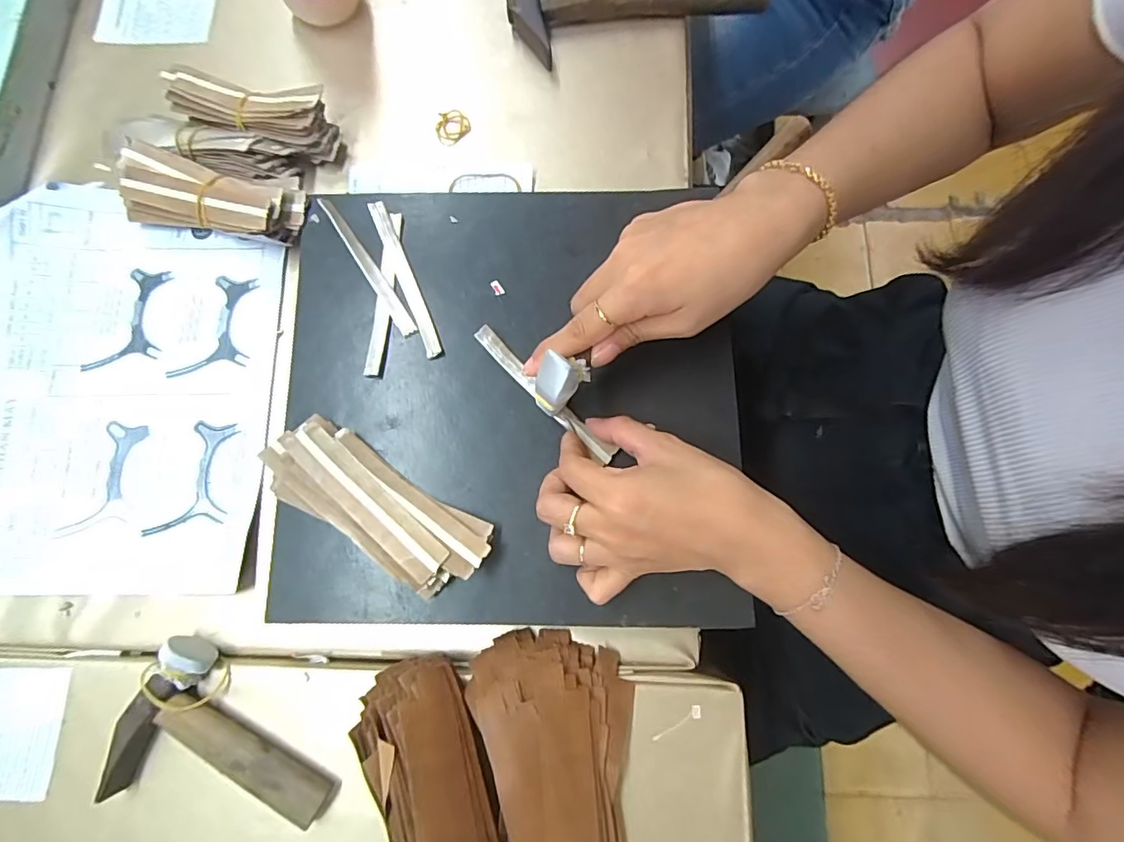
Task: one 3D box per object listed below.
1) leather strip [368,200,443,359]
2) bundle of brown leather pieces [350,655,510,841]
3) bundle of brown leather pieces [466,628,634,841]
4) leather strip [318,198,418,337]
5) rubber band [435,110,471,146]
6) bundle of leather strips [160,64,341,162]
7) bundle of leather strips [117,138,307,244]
[{"bbox_3d":[-0.110,-0.100,0.354,0.012,0.010,0.119,-23,79,-4],"label":"leather strip"},{"bbox_3d":[-0.074,0.210,0.284,0.062,0.058,0.134,-20,78,-4],"label":"bundle of brown leather pieces"},{"bbox_3d":[0.003,0.196,0.293,0.086,0.047,0.140,-16,78,-3],"label":"bundle of brown leather pieces"},{"bbox_3d":[-0.137,-0.110,0.357,0.011,0.005,0.119,-34,84,-4],"label":"leather strip"},{"bbox_3d":[-0.090,-0.237,0.407,0.026,0.004,0.028,0,78,0],"label":"rubber band"},{"bbox_3d":[-0.239,-0.236,0.391,0.127,0.038,0.040,15,78,4],"label":"bundle of leather strips"},{"bbox_3d":[-0.256,-0.166,0.378,0.137,0.032,0.052,12,78,3],"label":"bundle of leather strips"}]

